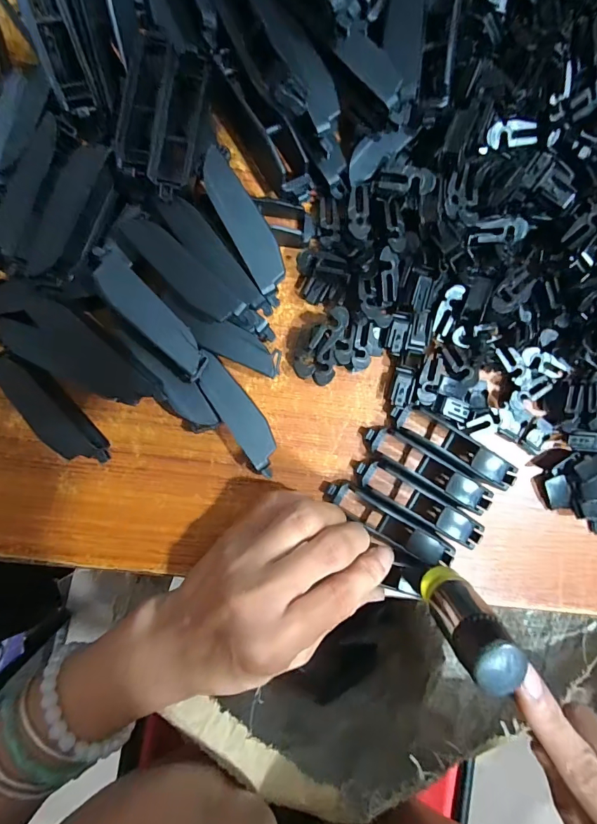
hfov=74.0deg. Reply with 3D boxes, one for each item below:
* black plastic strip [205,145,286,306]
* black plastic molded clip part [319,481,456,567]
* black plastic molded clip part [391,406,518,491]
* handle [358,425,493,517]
[{"bbox_3d":[-0.024,-0.087,0.187,0.019,0.012,0.070,-30,91,-3],"label":"black plastic strip"},{"bbox_3d":[0.047,0.061,0.212,0.077,0.021,0.018,30,88,-3],"label":"black plastic molded clip part"},{"bbox_3d":[0.084,0.018,0.216,0.071,0.017,0.019,33,88,-3],"label":"black plastic molded clip part"},{"bbox_3d":[0.069,0.031,0.214,0.076,0.020,0.018,32,88,-3],"label":"handle"}]

